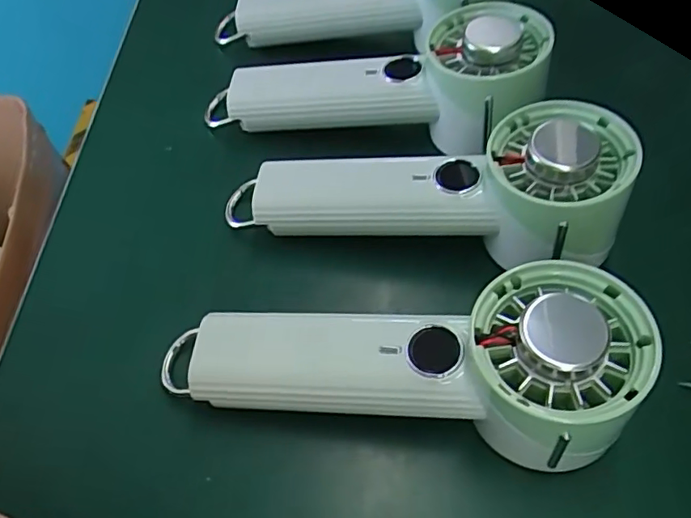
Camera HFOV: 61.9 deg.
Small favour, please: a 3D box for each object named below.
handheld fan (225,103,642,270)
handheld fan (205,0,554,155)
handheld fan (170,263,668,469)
[{"bbox_3d":[0.030,-0.030,0.277,0.198,0.045,0.066,-1,55,16],"label":"handheld fan"},{"bbox_3d":[0.013,-0.094,0.326,0.189,0.049,0.056,-2,55,17],"label":"handheld fan"},{"bbox_3d":[0.017,0.047,0.239,0.196,0.056,0.062,-3,55,15],"label":"handheld fan"}]

